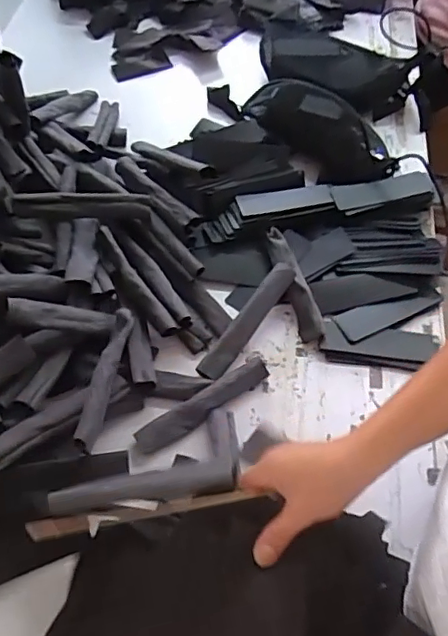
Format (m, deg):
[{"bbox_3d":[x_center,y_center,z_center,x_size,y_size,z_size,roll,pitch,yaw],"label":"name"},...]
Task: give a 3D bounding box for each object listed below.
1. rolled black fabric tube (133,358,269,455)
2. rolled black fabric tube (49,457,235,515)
[{"bbox_3d":[-0.026,0.108,0.705,0.183,0.027,0.034,-29,61,-17],"label":"rolled black fabric tube"},{"bbox_3d":[-0.081,0.162,0.536,0.185,0.022,0.034,-12,59,10],"label":"rolled black fabric tube"}]

